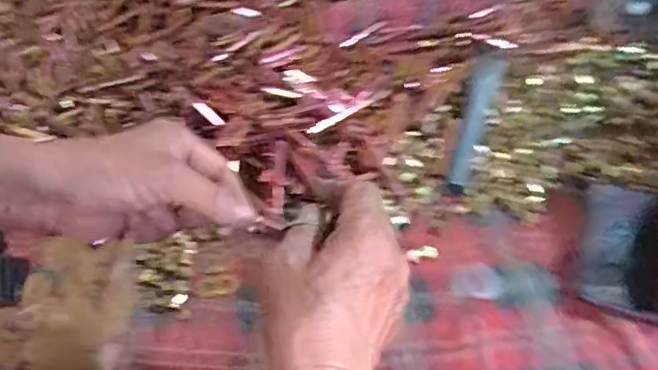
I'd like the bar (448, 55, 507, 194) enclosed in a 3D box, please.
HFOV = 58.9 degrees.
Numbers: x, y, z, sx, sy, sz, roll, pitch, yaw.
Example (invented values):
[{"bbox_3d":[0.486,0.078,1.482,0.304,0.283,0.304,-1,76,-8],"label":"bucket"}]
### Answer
[{"bbox_3d":[0.174,-0.080,0.695,0.032,0.021,0.240,14,56,16],"label":"bar"}]

